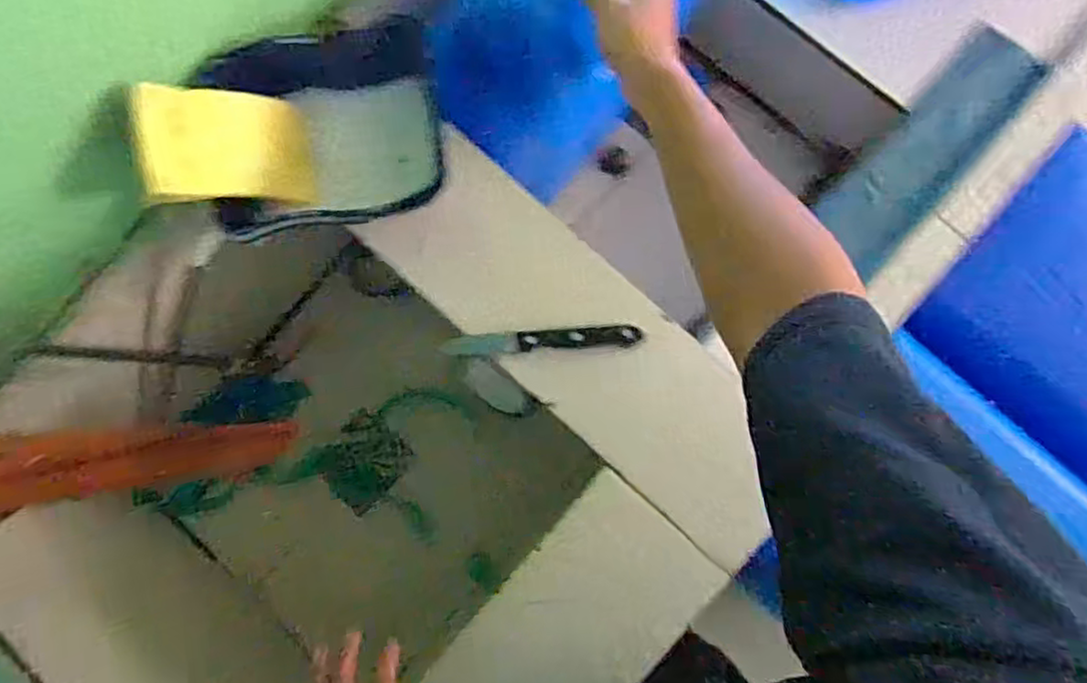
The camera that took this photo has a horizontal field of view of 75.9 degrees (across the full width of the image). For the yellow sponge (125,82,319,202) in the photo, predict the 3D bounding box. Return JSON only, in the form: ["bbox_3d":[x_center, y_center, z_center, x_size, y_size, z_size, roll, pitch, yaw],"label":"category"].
[{"bbox_3d":[-0.258,-0.159,0.573,0.020,0.143,0.091,-3,98,41],"label":"yellow sponge"}]

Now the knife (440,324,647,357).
[{"bbox_3d":[-0.002,0.000,0.621,0.175,0.015,0.018,-3,84,3],"label":"knife"}]

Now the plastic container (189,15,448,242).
[{"bbox_3d":[-0.176,-0.170,0.601,0.182,0.084,0.172,-9,83,3],"label":"plastic container"}]

